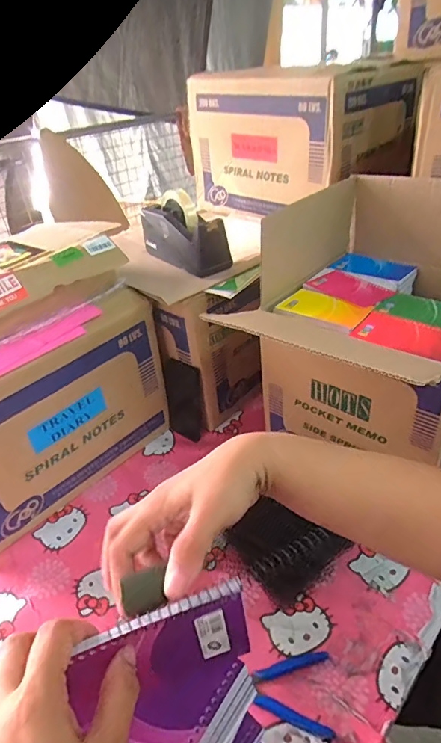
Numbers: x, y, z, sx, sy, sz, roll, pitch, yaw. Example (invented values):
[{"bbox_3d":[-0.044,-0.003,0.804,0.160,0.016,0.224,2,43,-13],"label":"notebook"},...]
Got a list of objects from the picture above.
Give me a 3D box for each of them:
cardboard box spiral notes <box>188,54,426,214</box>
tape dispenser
[{"bbox_3d":[0.187,-0.549,1.046,0.445,0.272,0.334,26,45,37],"label":"cardboard box spiral notes"},{"bbox_3d":[-0.073,-0.262,0.828,0.060,0.113,0.204,-29,41,-31],"label":"tape dispenser"}]

